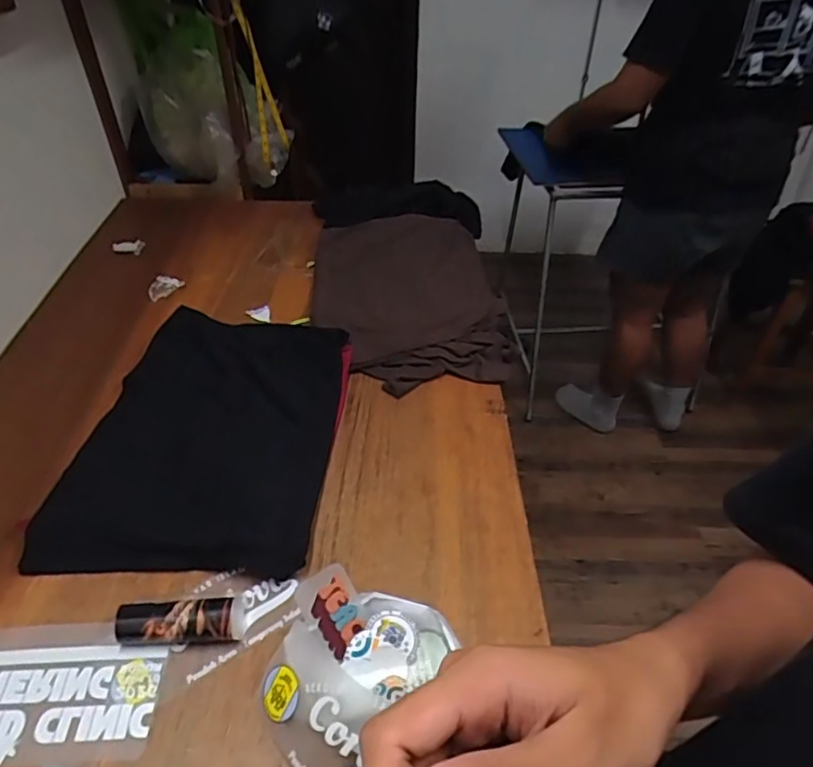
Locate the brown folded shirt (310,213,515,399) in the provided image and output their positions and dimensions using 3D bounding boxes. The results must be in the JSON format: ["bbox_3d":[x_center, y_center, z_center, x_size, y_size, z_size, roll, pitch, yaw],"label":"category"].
[{"bbox_3d":[-0.001,-0.184,1.213,0.359,0.074,0.516,-5,44,-8],"label":"brown folded shirt"}]

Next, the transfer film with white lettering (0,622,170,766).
[{"bbox_3d":[-0.414,0.337,0.660,0.278,0.005,0.142,0,45,-2],"label":"transfer film with white lettering"}]

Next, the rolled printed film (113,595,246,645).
[{"bbox_3d":[-0.264,0.276,0.701,0.140,0.046,0.050,-3,44,-6],"label":"rolled printed film"}]

